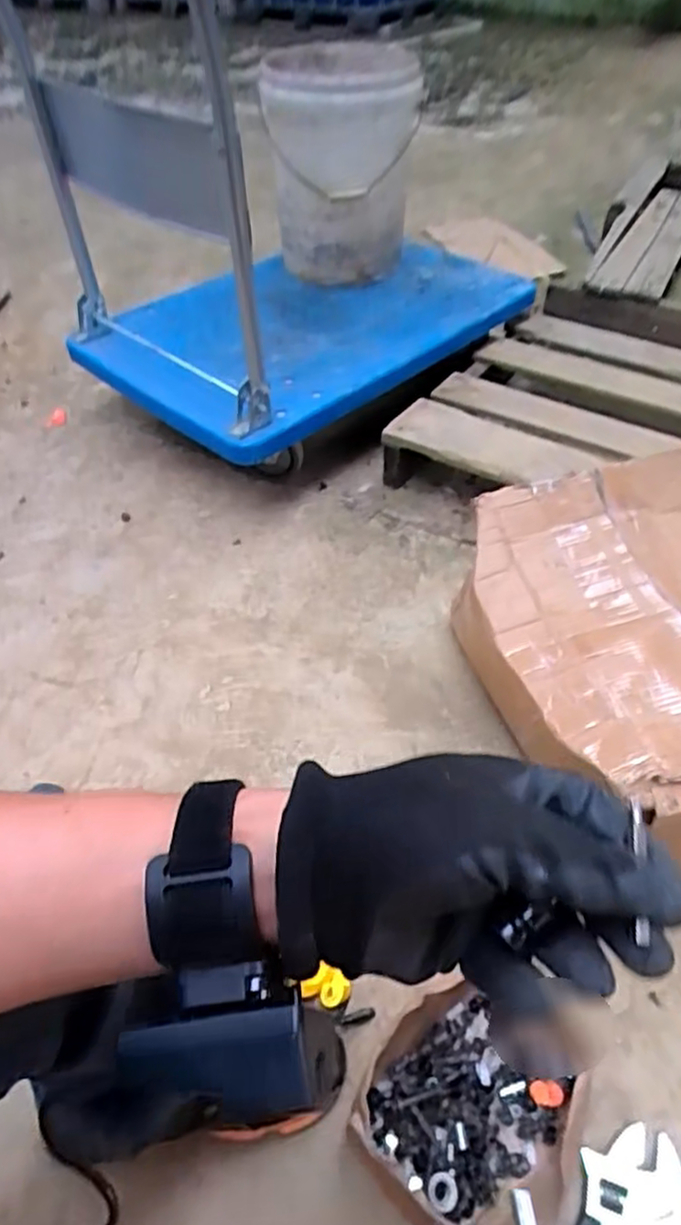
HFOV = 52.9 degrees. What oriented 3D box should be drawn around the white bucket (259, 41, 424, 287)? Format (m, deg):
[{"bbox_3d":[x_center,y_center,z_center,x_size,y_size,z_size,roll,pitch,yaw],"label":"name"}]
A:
[{"bbox_3d":[0.002,-0.904,1.384,0.303,0.394,0.339,-1,48,1],"label":"white bucket"}]

